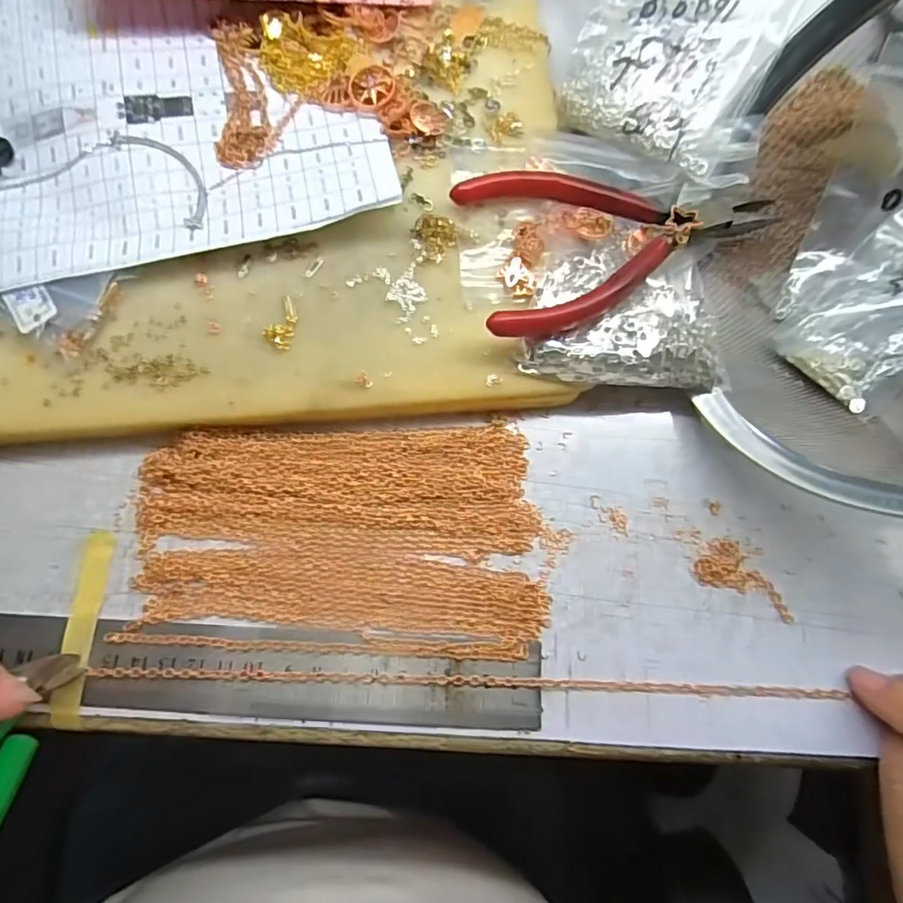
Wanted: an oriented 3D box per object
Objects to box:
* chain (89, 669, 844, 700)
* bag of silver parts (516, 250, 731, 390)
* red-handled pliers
[{"bbox_3d":[0.005,0.081,0.189,0.259,0.004,0.005,2,83,0],"label":"chain"},{"bbox_3d":[0.066,-0.052,0.203,0.076,0.014,0.054,3,75,0],"label":"bag of silver parts"},{"bbox_3d":[0.063,-0.084,0.205,0.113,0.020,0.069,-12,76,-4],"label":"red-handled pliers"}]

